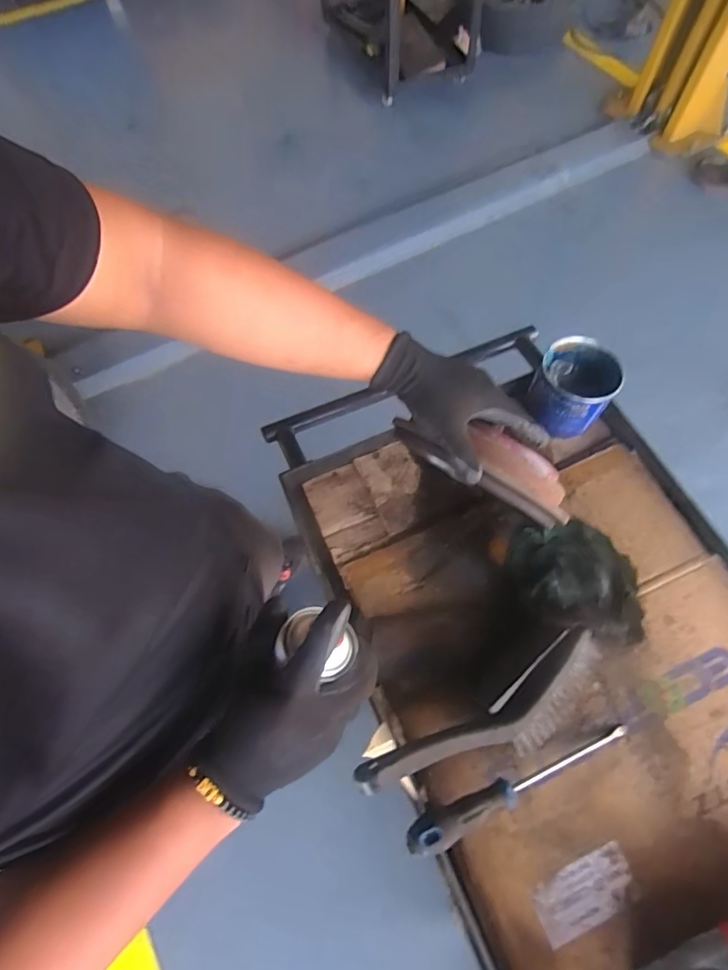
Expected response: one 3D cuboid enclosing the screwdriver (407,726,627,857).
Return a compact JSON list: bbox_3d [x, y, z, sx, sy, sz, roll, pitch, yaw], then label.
[{"bbox_3d":[0.158,0.297,0.491,0.252,0.029,0.028,-12,65,-21],"label":"screwdriver"}]

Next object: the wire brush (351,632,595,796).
[{"bbox_3d":[0.133,0.242,0.501,0.284,0.050,0.077,-29,69,-11],"label":"wire brush"}]

